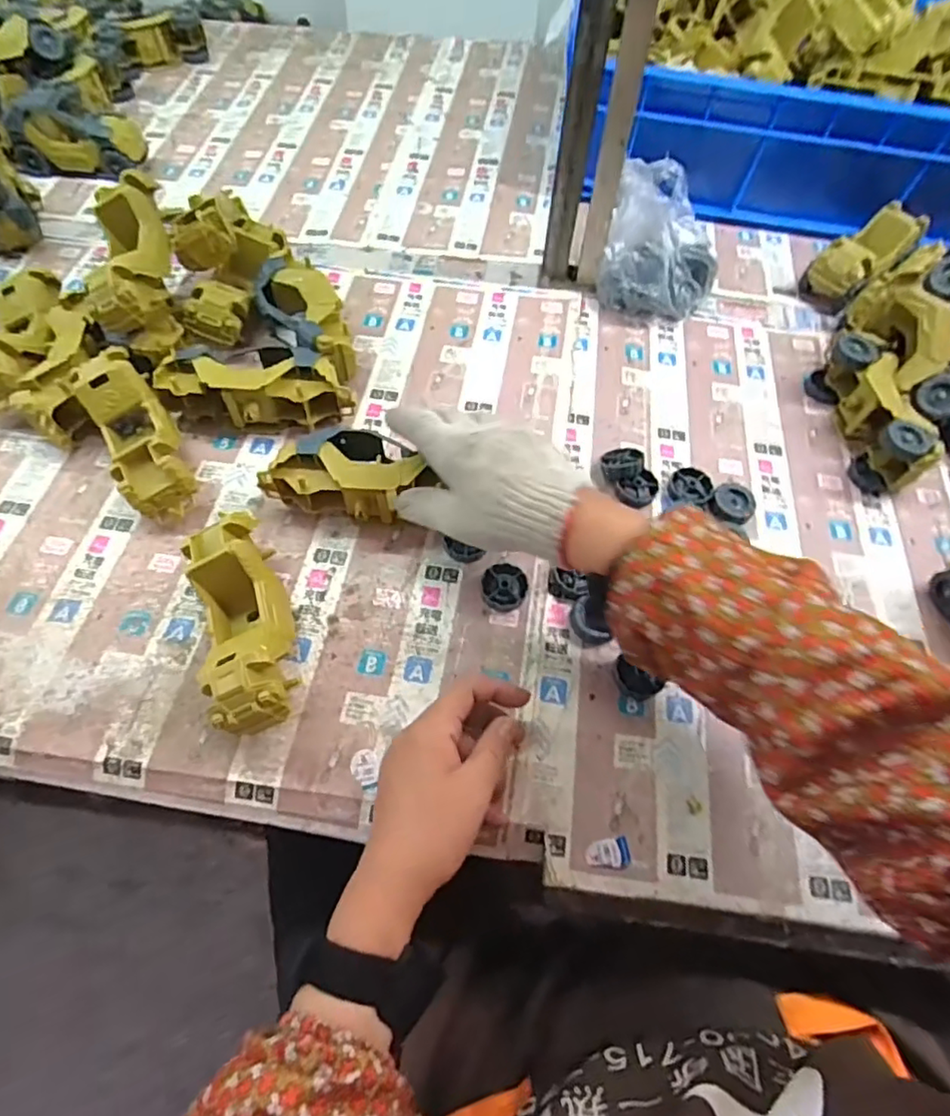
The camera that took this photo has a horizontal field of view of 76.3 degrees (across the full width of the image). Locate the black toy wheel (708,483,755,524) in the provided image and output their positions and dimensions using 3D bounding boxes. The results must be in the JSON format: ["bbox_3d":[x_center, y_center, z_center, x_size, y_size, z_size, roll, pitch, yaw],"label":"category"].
[{"bbox_3d":[0.232,-0.049,0.543,0.037,0.013,0.040,1,60,-1],"label":"black toy wheel"}]

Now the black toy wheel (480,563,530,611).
[{"bbox_3d":[0.024,0.024,0.487,0.037,0.012,0.039,1,60,-1],"label":"black toy wheel"}]

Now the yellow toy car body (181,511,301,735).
[{"bbox_3d":[-0.167,0.046,0.443,0.063,0.061,0.164,-17,62,-11],"label":"yellow toy car body"}]

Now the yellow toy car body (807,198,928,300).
[{"bbox_3d":[0.444,-0.342,0.692,0.148,0.061,0.061,-37,67,-20],"label":"yellow toy car body"}]

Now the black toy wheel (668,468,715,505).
[{"bbox_3d":[0.196,-0.065,0.548,0.037,0.011,0.036,1,60,-1],"label":"black toy wheel"}]

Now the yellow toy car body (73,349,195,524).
[{"bbox_3d":[-0.296,-0.102,0.524,0.071,0.063,0.162,-28,65,-16],"label":"yellow toy car body"}]

